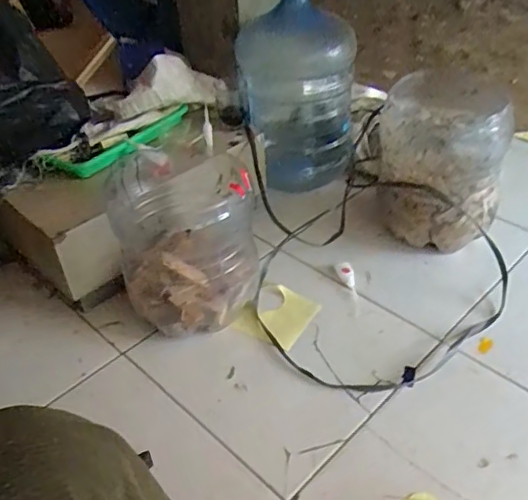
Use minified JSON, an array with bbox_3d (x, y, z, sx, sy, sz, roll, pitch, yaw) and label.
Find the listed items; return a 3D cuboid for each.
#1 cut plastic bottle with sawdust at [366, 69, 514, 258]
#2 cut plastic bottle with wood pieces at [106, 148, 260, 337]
[{"bbox_3d":[0.365,-0.191,1.189,0.246,0.321,0.261,11,42,17],"label":"cut plastic bottle with sawdust"},{"bbox_3d":[-0.152,-0.024,1.087,0.238,0.281,0.314,-12,41,-10],"label":"cut plastic bottle with wood pieces"}]

